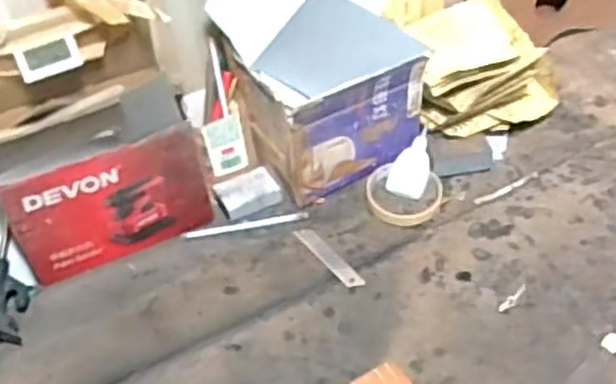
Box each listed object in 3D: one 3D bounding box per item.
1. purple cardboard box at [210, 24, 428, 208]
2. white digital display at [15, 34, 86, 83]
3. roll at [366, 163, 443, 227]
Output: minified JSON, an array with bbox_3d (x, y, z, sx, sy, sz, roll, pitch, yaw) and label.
[{"bbox_3d":[0.019,-0.111,0.798,0.177,0.170,0.149,-25,51,-17],"label":"purple cardboard box"},{"bbox_3d":[-0.248,-0.127,0.682,0.057,0.034,0.013,-24,51,-16],"label":"white digital display"},{"bbox_3d":[0.104,0.004,0.797,0.086,0.017,0.072,16,52,18],"label":"roll"}]

